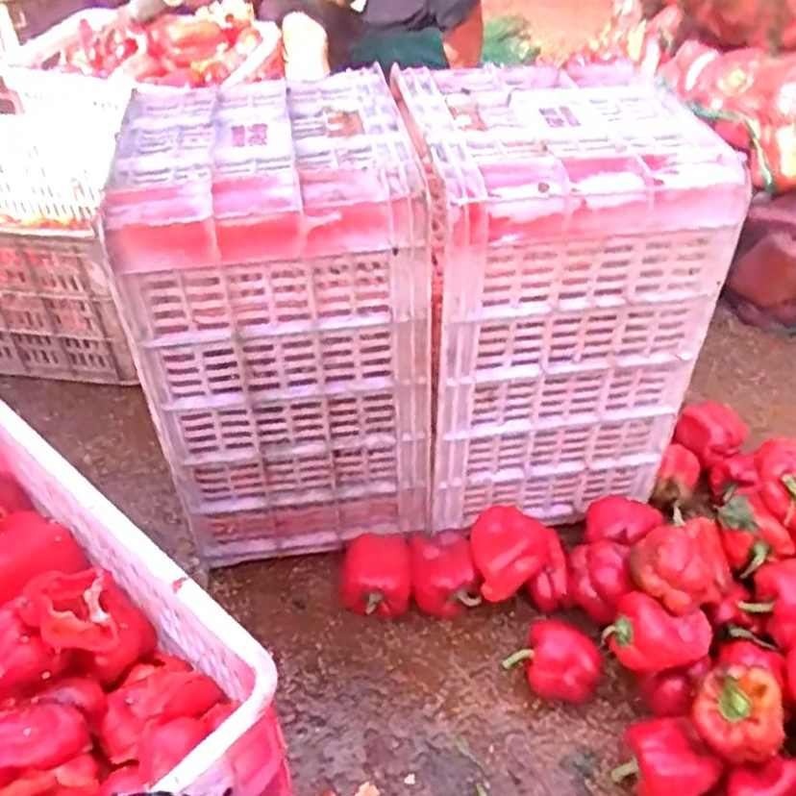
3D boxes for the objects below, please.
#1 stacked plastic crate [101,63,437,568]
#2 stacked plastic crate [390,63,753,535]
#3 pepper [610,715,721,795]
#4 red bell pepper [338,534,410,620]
[{"bbox_3d":[-0.127,-0.078,0.910,0.283,0.472,0.279,-6,43,-6],"label":"stacked plastic crate"},{"bbox_3d":[0.166,-0.113,0.929,0.285,0.458,0.285,-5,43,-5],"label":"stacked plastic crate"},{"bbox_3d":[0.263,0.368,0.761,0.075,0.078,0.080,0,42,0],"label":"pepper"},{"bbox_3d":[-0.027,0.216,0.923,0.085,0.071,0.099,-2,42,-1],"label":"red bell pepper"}]

